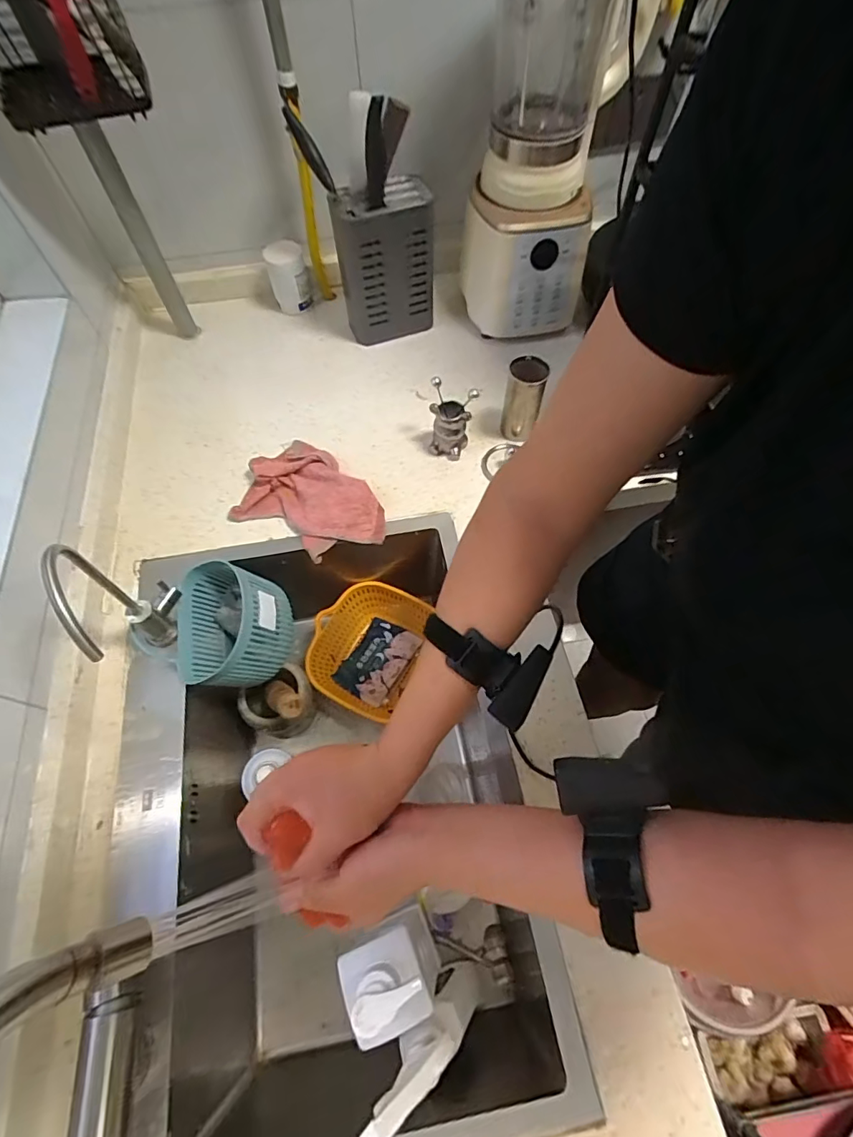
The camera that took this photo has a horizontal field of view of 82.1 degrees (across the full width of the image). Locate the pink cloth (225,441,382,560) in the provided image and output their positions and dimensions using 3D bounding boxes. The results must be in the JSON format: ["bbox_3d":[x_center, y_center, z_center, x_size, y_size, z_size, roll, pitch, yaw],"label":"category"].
[{"bbox_3d":[-0.170,-0.097,0.706,0.212,0.031,0.157,37,68,17],"label":"pink cloth"}]

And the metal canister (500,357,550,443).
[{"bbox_3d":[0.141,-0.245,0.727,0.052,0.124,0.046,15,63,7],"label":"metal canister"}]

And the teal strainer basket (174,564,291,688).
[{"bbox_3d":[-0.254,0.068,0.658,0.133,0.105,0.164,1,46,-40],"label":"teal strainer basket"}]

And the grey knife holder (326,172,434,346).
[{"bbox_3d":[-0.070,-0.501,0.812,0.150,0.217,0.095,-13,63,-7],"label":"grey knife holder"}]

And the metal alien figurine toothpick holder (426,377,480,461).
[{"bbox_3d":[0.034,-0.216,0.725,0.061,0.106,0.045,17,64,8],"label":"metal alien figurine toothpick holder"}]

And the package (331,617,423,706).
[{"bbox_3d":[-0.081,0.151,0.819,0.092,0.019,0.134,29,66,14],"label":"package"}]

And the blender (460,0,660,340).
[{"bbox_3d":[0.165,-0.578,0.674,0.184,0.446,0.152,13,63,8],"label":"blender"}]

